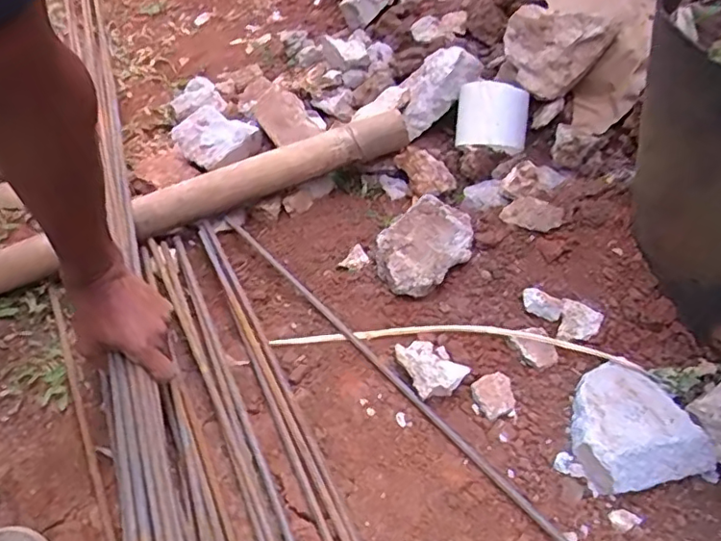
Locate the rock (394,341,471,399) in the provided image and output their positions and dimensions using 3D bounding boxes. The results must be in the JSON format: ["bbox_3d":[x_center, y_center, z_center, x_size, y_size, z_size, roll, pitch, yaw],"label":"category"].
[{"bbox_3d":[0.066,0.090,0.567,0.043,0.031,0.066,-27,49,-11],"label":"rock"}]

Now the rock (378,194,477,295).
[{"bbox_3d":[0.070,-0.029,0.651,0.116,0.050,0.087,-33,55,-23],"label":"rock"}]

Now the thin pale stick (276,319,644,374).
[{"bbox_3d":[0.088,0.066,0.601,0.354,0.007,0.050,3,48,10],"label":"thin pale stick"}]

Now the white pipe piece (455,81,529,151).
[{"bbox_3d":[0.156,-0.188,0.732,0.082,0.078,0.041,12,11,43],"label":"white pipe piece"}]

